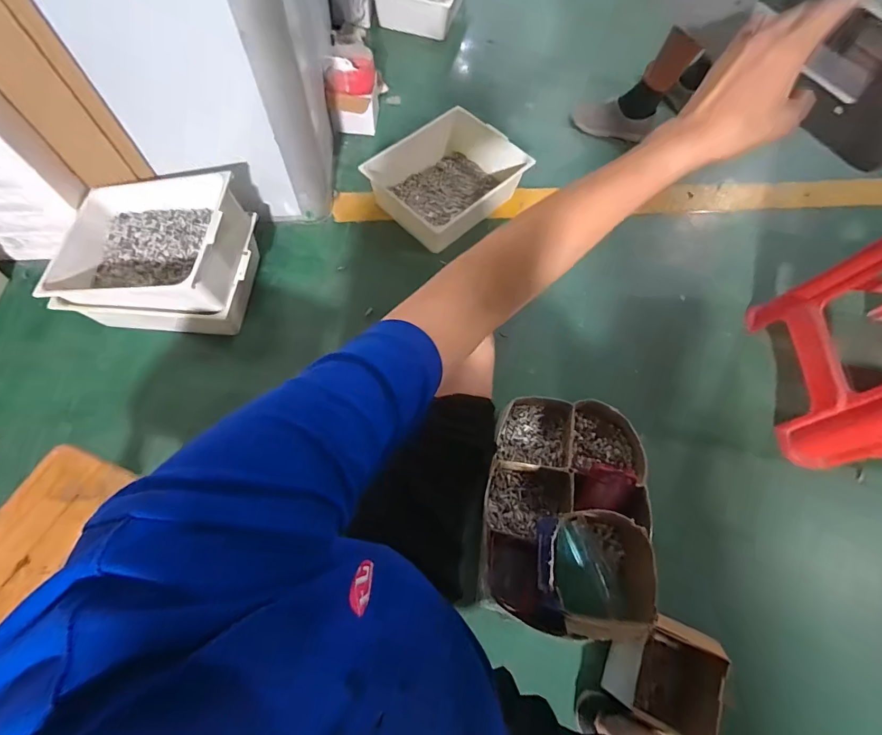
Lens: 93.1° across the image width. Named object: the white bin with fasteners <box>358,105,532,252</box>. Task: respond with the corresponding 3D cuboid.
[{"bbox_3d":[0.016,-0.504,1.127,0.376,0.128,0.297,-37,73,-17],"label":"white bin with fasteners"}]

